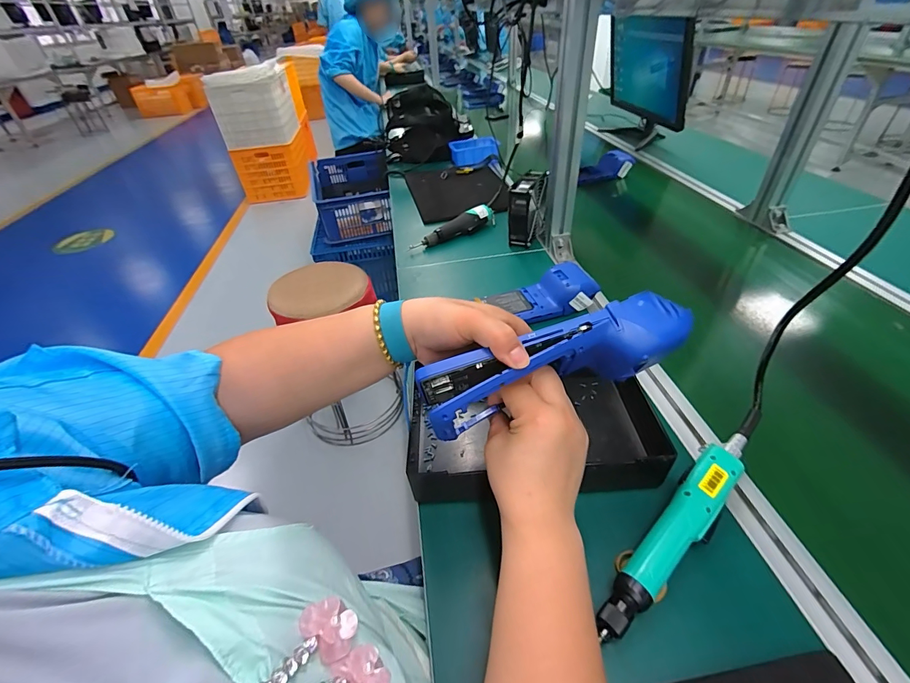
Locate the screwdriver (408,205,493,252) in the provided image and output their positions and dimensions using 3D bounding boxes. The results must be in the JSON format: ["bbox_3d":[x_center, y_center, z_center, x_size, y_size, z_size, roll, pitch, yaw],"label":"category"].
[{"bbox_3d":[-0.007,-0.245,0.873,0.210,0.048,0.041,-21,43,-18],"label":"screwdriver"}]

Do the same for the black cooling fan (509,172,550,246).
[{"bbox_3d":[0.149,-0.270,0.821,0.058,0.116,0.112,10,43,18],"label":"black cooling fan"}]

